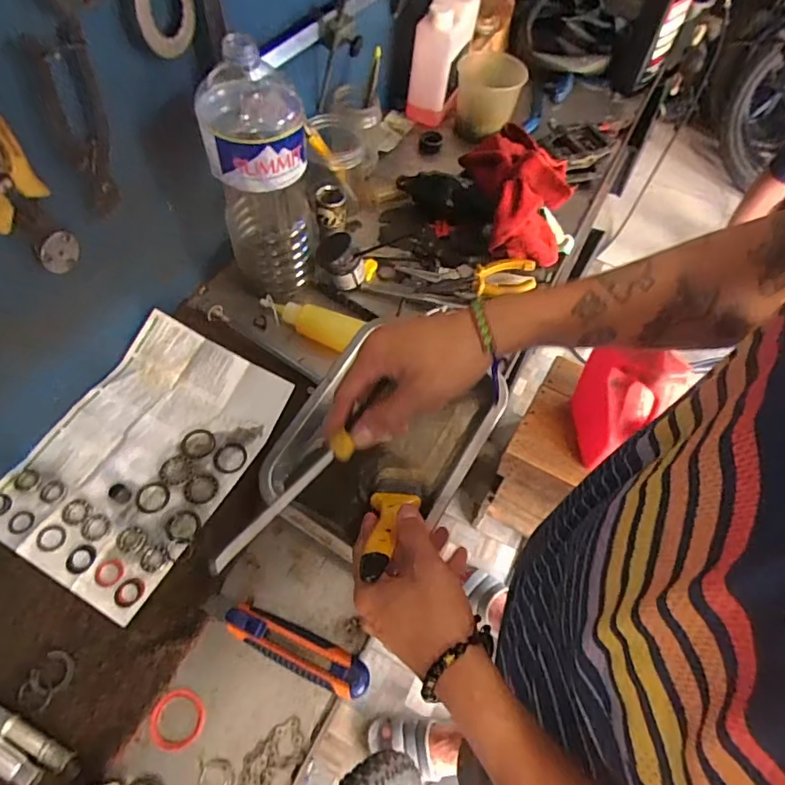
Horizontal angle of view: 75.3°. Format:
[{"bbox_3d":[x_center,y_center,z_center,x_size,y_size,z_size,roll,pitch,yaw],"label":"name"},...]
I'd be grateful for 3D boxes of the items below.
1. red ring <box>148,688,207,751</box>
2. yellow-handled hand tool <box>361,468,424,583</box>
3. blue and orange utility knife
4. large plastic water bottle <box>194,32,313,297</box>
[{"bbox_3d":[-0.189,0.288,0.449,0.046,0.007,0.045,1,59,-2],"label":"red ring"},{"bbox_3d":[-0.002,0.114,0.476,0.046,0.019,0.170,14,18,5],"label":"yellow-handled hand tool"},{"bbox_3d":[-0.100,0.228,0.464,0.165,0.027,0.033,22,60,10],"label":"blue and orange utility knife"},{"bbox_3d":[-0.145,-0.228,0.578,0.101,0.294,0.091,-6,59,-7],"label":"large plastic water bottle"}]

